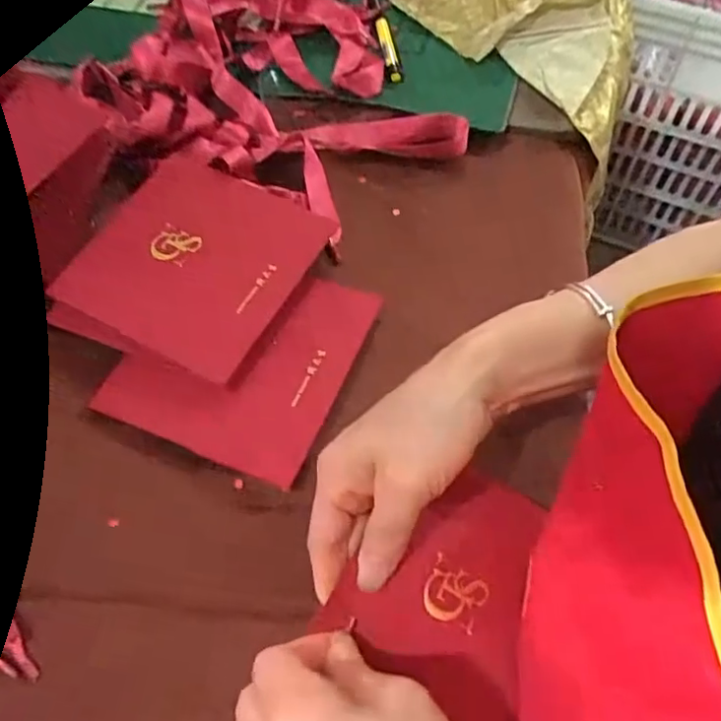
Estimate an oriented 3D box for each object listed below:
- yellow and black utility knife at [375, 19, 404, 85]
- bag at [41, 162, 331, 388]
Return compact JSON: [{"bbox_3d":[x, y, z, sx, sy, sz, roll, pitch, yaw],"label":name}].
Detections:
[{"bbox_3d":[0.023,-0.259,0.508,0.012,0.009,0.069,-9,63,-8],"label":"yellow and black utility knife"},{"bbox_3d":[-0.110,-0.069,0.405,0.142,0.009,0.135,27,64,11],"label":"bag"}]

